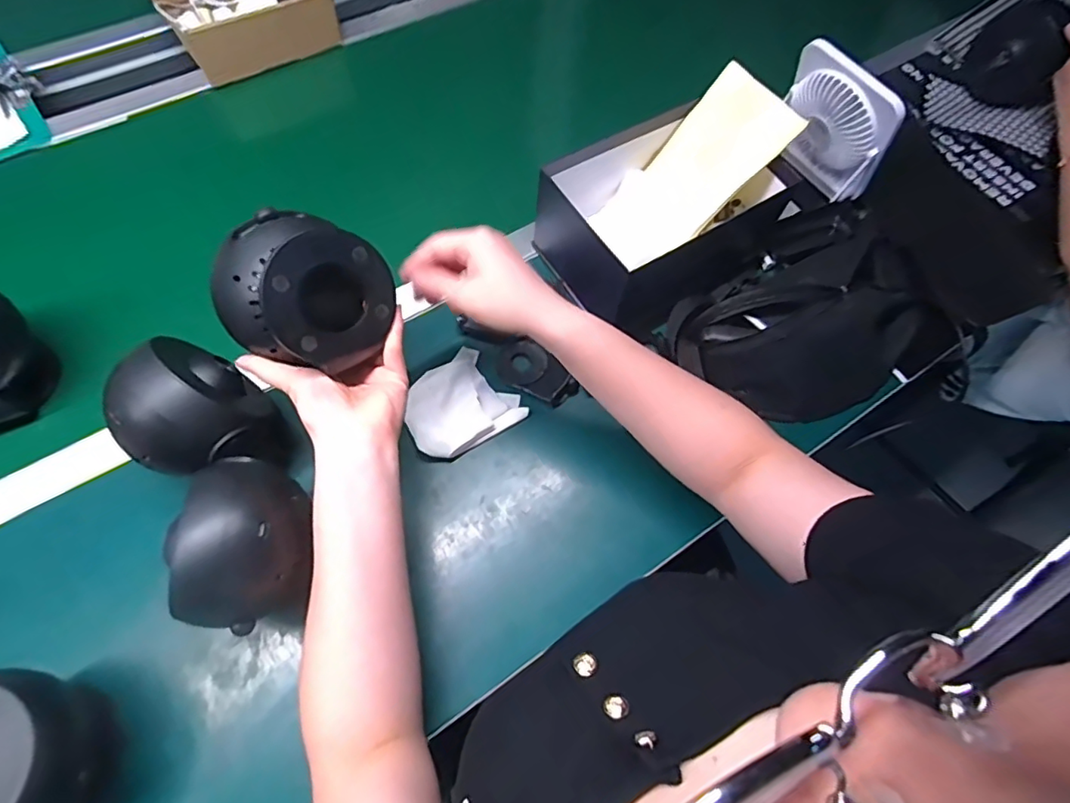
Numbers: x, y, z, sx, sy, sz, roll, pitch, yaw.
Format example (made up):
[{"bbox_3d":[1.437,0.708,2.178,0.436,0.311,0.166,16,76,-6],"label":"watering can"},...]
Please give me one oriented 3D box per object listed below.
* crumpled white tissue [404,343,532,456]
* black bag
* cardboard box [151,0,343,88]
[{"bbox_3d":[-0.079,0.001,0.554,0.106,0.020,0.098,-32,71,-16],"label":"crumpled white tissue"},{"bbox_3d":[0.294,-0.092,0.583,0.307,0.078,0.196,-21,68,-12],"label":"black bag"},{"bbox_3d":[-0.404,-0.551,0.749,0.200,0.089,0.187,-32,71,-16],"label":"cardboard box"}]

